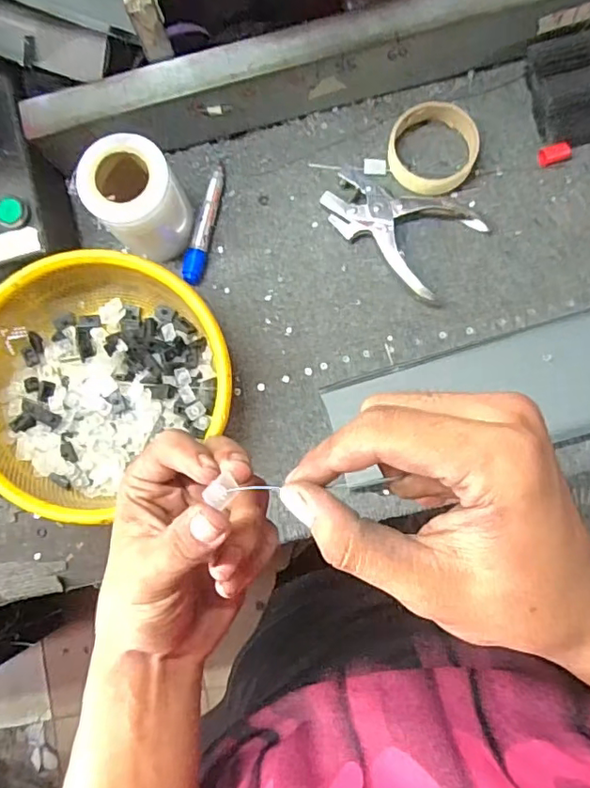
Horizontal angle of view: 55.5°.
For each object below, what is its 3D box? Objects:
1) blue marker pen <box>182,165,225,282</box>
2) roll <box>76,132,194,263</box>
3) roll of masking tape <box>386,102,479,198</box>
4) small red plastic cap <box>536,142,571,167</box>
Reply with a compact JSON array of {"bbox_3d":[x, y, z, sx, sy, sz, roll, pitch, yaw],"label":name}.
[{"bbox_3d":[-0.091,-0.172,0.567,0.020,0.014,0.124,11,85,5],"label":"blue marker pen"},{"bbox_3d":[-0.141,-0.177,0.524,0.075,0.102,0.078,0,84,3],"label":"roll"},{"bbox_3d":[0.137,-0.241,0.554,0.086,0.031,0.078,-3,84,3],"label":"roll of masking tape"},{"bbox_3d":[0.256,-0.236,0.552,0.029,0.016,0.015,-13,83,2],"label":"small red plastic cap"}]

